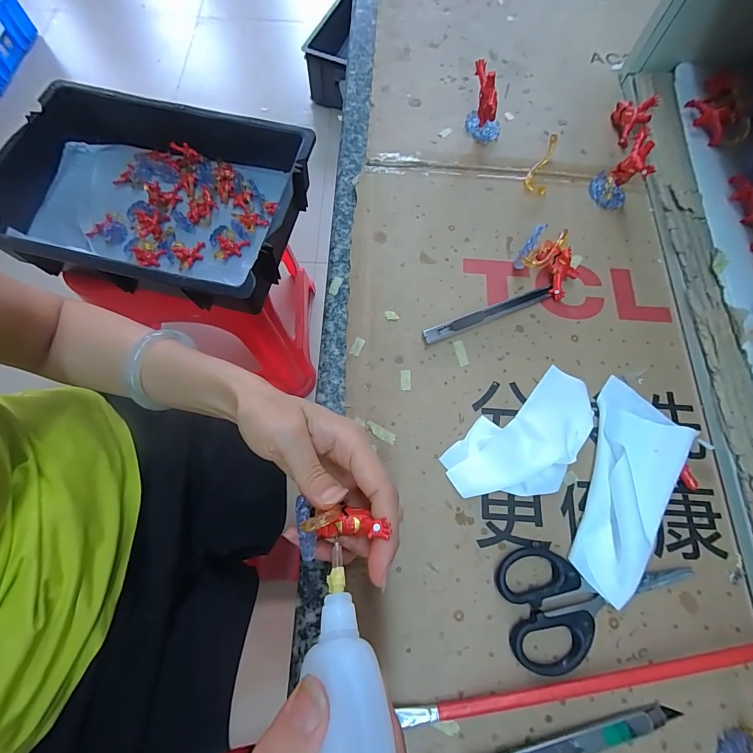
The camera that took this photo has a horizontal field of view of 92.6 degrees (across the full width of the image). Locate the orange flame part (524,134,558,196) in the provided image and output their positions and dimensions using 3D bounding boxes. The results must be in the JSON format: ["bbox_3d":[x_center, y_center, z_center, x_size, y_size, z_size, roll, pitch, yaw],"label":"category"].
[{"bbox_3d":[0.156,-0.195,0.331,0.022,0.015,0.057,28,73,8],"label":"orange flame part"}]

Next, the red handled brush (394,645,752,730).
[{"bbox_3d":[0.130,0.181,0.213,0.234,0.014,0.008,-8,72,-4],"label":"red handled brush"}]

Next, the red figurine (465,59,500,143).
[{"bbox_3d":[0.104,-0.254,0.335,0.030,0.052,0.041,-1,72,-1],"label":"red figurine"}]

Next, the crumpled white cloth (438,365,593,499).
[{"bbox_3d":[0.109,0.046,0.251,0.121,0.026,0.062,-31,75,-11],"label":"crumpled white cloth"}]

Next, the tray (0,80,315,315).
[{"bbox_3d":[-0.355,-0.277,0.571,0.455,0.098,0.311,12,72,3],"label":"tray"}]

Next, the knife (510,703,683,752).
[{"bbox_3d":[0.114,0.211,0.204,0.132,0.013,0.014,-10,72,-4],"label":"knife"}]

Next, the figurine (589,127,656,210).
[{"bbox_3d":[0.217,-0.182,0.315,0.033,0.047,0.039,33,74,9],"label":"figurine"}]

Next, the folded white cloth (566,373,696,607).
[{"bbox_3d":[0.180,0.077,0.250,0.061,0.016,0.147,21,72,6],"label":"folded white cloth"}]

